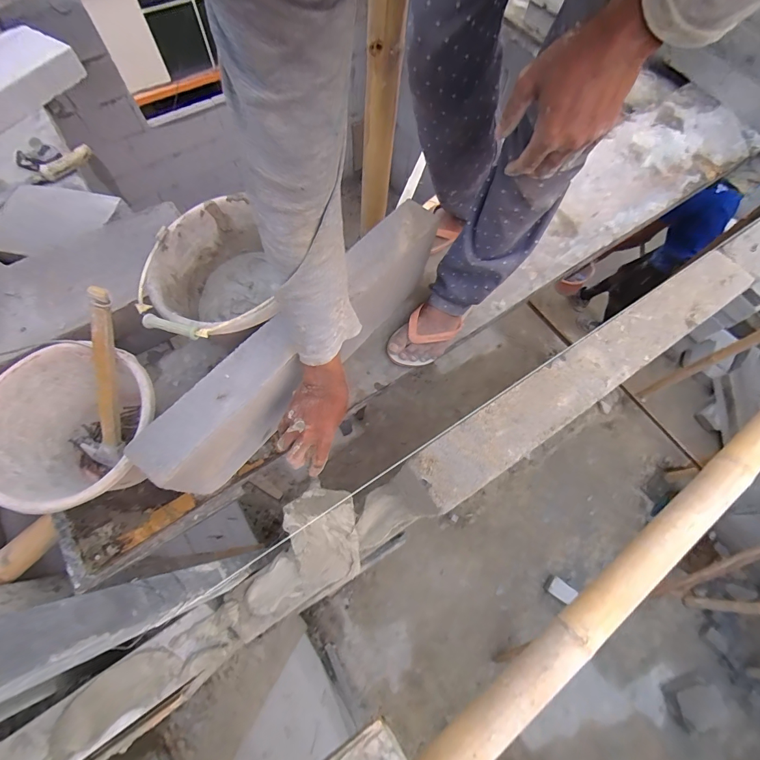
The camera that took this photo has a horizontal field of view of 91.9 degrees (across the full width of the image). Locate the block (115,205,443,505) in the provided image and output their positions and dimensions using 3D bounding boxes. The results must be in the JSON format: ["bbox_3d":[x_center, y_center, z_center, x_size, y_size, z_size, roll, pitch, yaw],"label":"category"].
[{"bbox_3d":[-0.116,-0.062,0.646,0.074,0.205,0.583,38,72,12],"label":"block"}]

